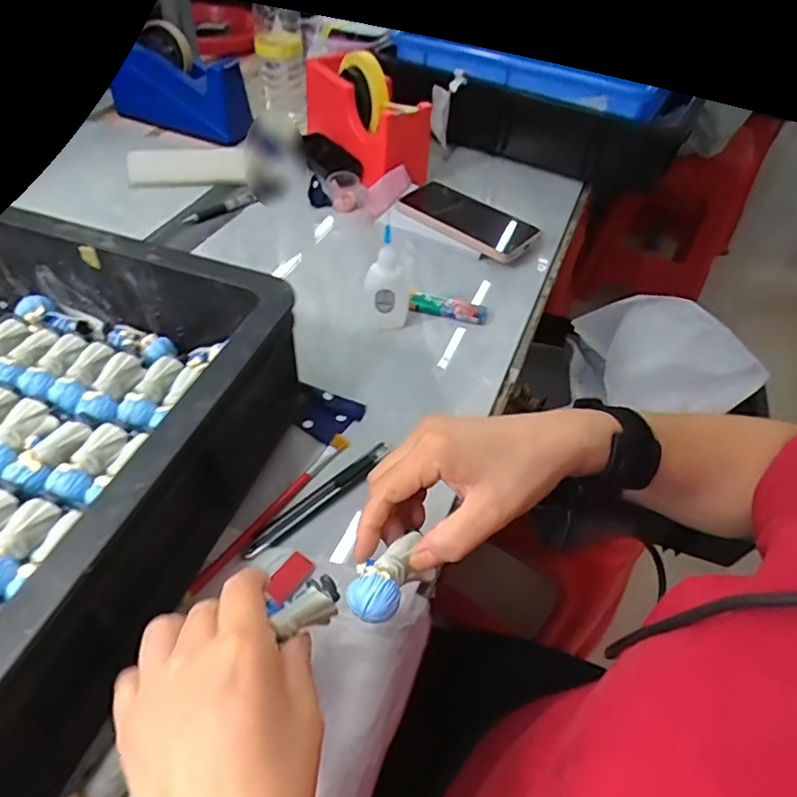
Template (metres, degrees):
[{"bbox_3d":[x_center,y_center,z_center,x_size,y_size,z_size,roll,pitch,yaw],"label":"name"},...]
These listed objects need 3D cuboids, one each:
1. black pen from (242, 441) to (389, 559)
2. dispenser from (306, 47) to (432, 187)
[{"bbox_3d":[-0.054,0.069,0.389,0.122,0.011,0.015,-33,60,-29],"label":"black pen"},{"bbox_3d":[-0.036,-0.325,0.632,0.071,0.086,0.203,-18,53,-19],"label":"dispenser"}]

